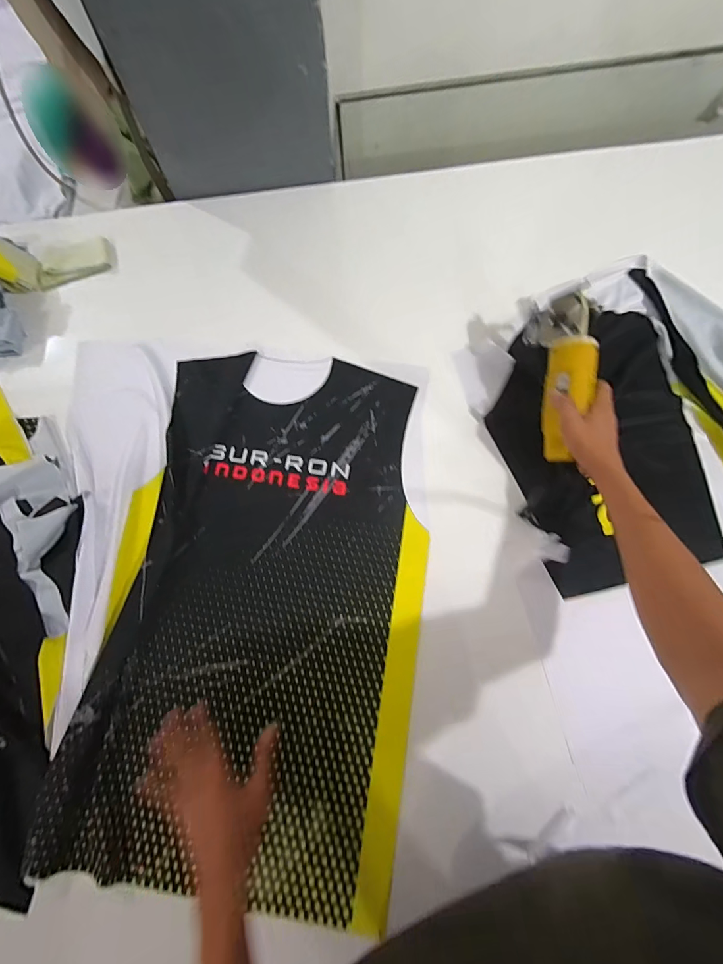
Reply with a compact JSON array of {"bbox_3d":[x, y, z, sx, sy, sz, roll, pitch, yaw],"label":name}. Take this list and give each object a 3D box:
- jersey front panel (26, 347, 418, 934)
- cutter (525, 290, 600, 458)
[{"bbox_3d":[-0.135,0.154,0.578,0.421,0.019,0.724,6,75,2],"label":"jersey front panel"},{"bbox_3d":[0.293,-0.150,0.583,0.075,0.059,0.235,2,89,1],"label":"cutter"}]

